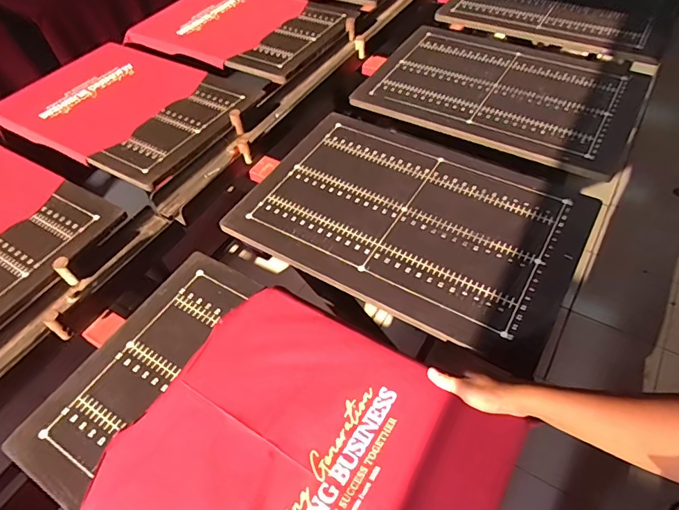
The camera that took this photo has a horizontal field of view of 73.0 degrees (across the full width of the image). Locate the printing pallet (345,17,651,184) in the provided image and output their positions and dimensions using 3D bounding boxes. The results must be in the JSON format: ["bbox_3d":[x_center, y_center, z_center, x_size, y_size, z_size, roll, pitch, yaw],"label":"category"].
[{"bbox_3d":[0.389,-0.414,1.102,0.598,0.035,0.447,25,57,24],"label":"printing pallet"}]

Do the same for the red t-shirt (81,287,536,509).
[{"bbox_3d":[-0.048,0.274,0.586,0.452,0.029,0.406,24,57,24],"label":"red t-shirt"}]

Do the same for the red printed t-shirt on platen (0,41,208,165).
[{"bbox_3d":[-0.649,-0.426,1.237,0.437,0.055,0.422,22,58,21],"label":"red printed t-shirt on platen"}]

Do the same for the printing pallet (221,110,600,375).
[{"bbox_3d":[0.128,-0.080,0.855,0.585,0.020,0.400,24,57,23],"label":"printing pallet"}]

